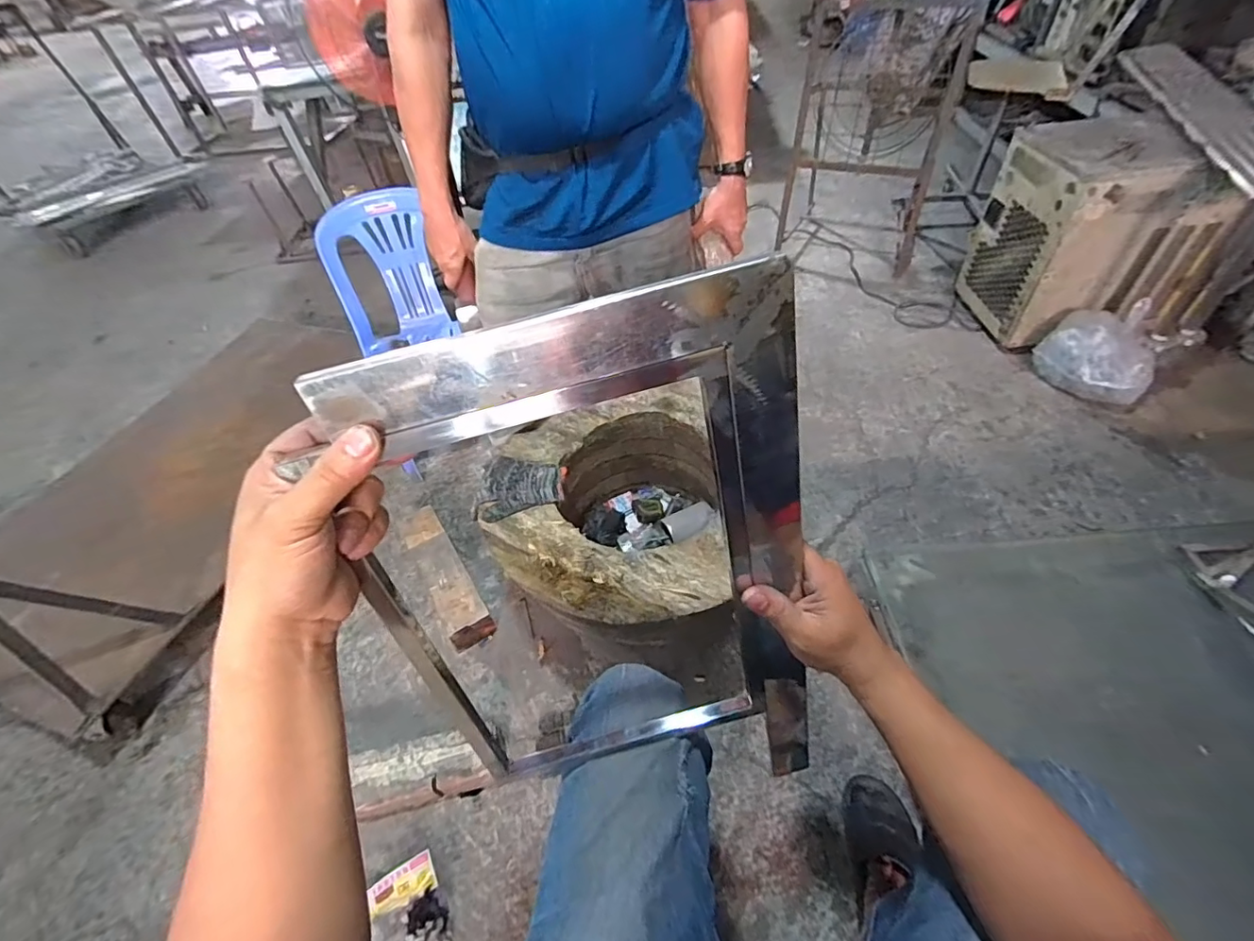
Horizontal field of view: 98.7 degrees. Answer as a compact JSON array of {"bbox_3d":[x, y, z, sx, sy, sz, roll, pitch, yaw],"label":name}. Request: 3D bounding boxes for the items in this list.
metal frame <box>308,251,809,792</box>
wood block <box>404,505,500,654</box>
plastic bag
[{"bbox_3d":[-0.006,0.113,0.396,0.285,0.465,0.022,-16,32,-4],"label":"metal frame"},{"bbox_3d":[-0.422,0.238,1.244,0.102,0.081,0.370,-29,52,-16],"label":"wood block"},{"bbox_3d":[1.260,-0.308,1.402,0.204,0.191,0.256,-20,50,-10],"label":"plastic bag"}]

